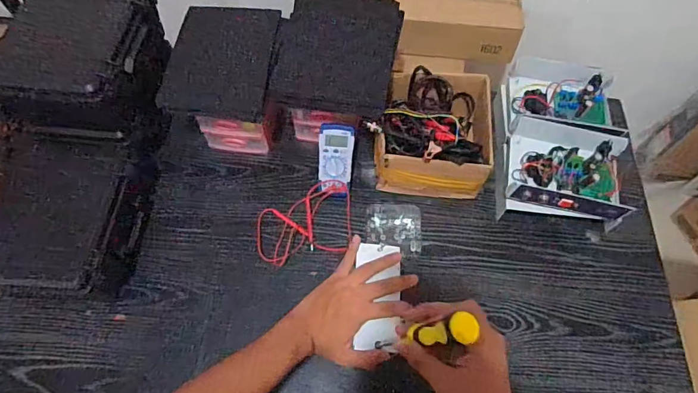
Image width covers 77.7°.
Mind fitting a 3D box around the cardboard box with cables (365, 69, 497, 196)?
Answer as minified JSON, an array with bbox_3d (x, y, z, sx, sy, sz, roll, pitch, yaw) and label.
[{"bbox_3d":[0.158,-0.132,0.842,0.214,0.122,0.236,8,66,4],"label":"cardboard box with cables"}]

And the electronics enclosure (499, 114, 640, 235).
[{"bbox_3d":[0.400,-0.037,0.826,0.217,0.101,0.193,12,64,6],"label":"electronics enclosure"}]

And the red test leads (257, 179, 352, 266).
[{"bbox_3d":[-0.084,0.047,0.822,0.190,0.028,0.135,-13,68,-6],"label":"red test leads"}]

